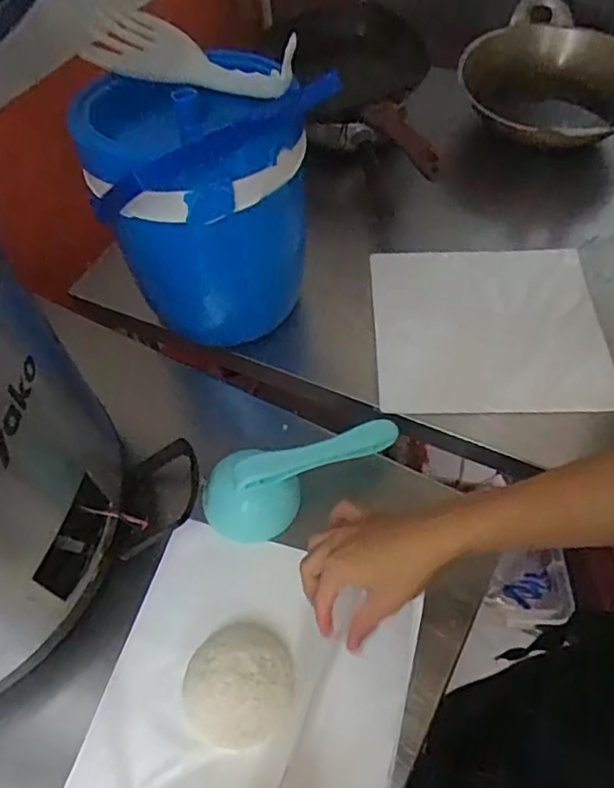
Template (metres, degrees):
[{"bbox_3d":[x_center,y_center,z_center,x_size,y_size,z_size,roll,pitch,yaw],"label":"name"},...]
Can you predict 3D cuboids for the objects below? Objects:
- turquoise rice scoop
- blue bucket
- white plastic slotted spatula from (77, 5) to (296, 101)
[{"bbox_3d":[-0.010,0.072,0.597,0.202,0.052,0.086,-27,59,1],"label":"turquoise rice scoop"},{"bbox_3d":[-0.092,-0.210,0.669,0.226,0.273,0.226,-1,57,2],"label":"blue bucket"},{"bbox_3d":[-0.126,-0.342,0.609,0.266,0.068,0.076,34,64,22],"label":"white plastic slotted spatula"}]

